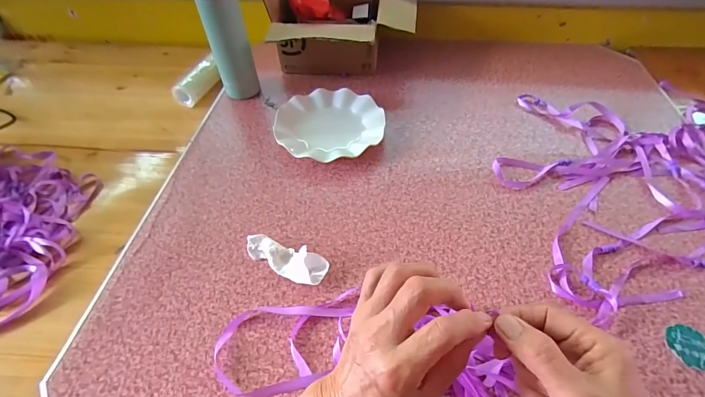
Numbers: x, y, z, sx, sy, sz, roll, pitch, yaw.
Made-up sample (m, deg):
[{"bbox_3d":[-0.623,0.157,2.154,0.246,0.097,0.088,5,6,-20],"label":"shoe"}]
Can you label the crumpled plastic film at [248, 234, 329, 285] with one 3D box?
[{"bbox_3d":[-0.083,0.076,0.445,0.107,0.025,0.035,18,53,16],"label":"crumpled plastic film"}]

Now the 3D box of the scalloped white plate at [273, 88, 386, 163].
[{"bbox_3d":[-0.038,-0.122,0.608,0.175,0.027,0.173,-1,51,1],"label":"scalloped white plate"}]

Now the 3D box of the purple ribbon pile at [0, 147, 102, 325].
[{"bbox_3d":[-0.493,0.037,0.500,0.221,0.046,0.264,14,52,13],"label":"purple ribbon pile"}]

